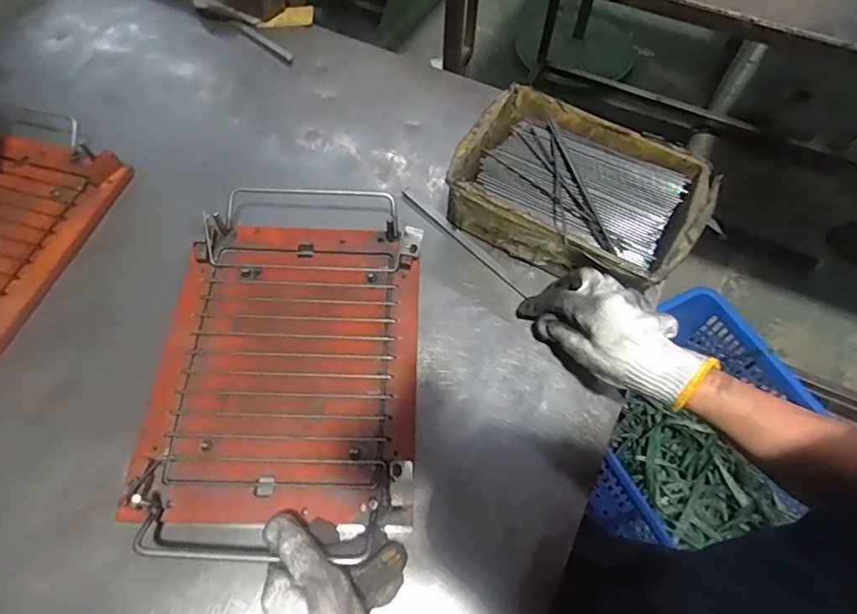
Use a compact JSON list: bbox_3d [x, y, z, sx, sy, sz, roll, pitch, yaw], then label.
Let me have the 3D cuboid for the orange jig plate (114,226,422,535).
[{"bbox_3d":[-0.130,0.045,0.499,0.237,0.020,0.295,3,64,-2],"label":"orange jig plate"}]

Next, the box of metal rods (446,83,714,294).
[{"bbox_3d":[0.159,-0.126,0.577,0.254,0.071,0.177,31,65,11],"label":"box of metal rods"}]

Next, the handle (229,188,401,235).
[{"bbox_3d":[-0.127,-0.111,0.575,0.187,0.023,0.054,2,64,-2],"label":"handle"}]

